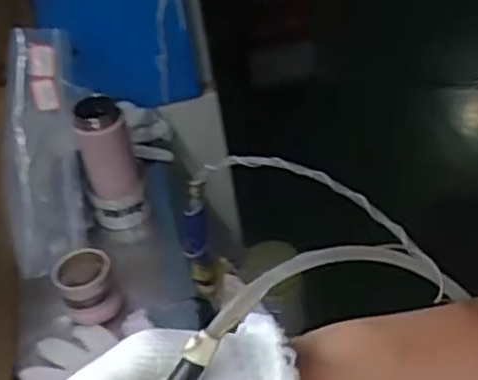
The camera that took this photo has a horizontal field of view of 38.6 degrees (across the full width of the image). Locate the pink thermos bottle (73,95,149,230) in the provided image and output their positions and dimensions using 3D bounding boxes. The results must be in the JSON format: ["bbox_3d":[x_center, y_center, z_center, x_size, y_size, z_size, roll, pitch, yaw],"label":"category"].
[{"bbox_3d":[-0.168,-0.031,0.895,0.074,0.173,0.058,-19,43,-10],"label":"pink thermos bottle"}]

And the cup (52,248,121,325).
[{"bbox_3d":[-0.183,0.116,0.824,0.063,0.063,0.078,-23,44,-14],"label":"cup"}]

